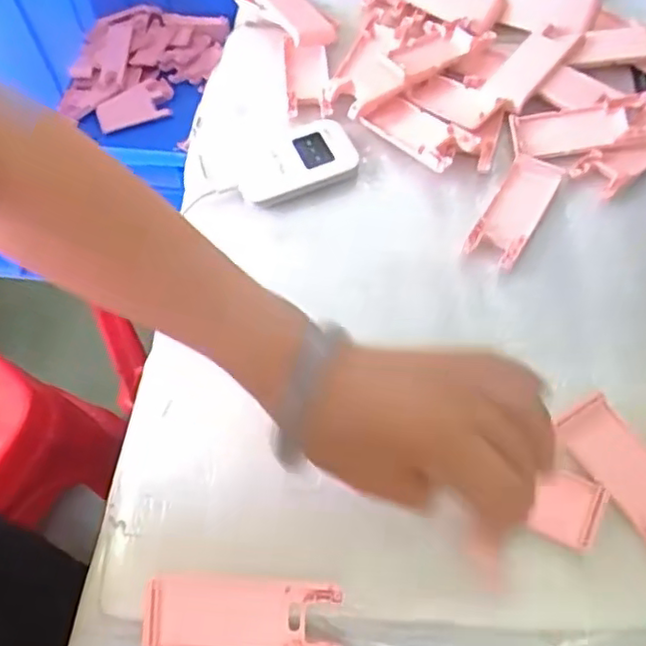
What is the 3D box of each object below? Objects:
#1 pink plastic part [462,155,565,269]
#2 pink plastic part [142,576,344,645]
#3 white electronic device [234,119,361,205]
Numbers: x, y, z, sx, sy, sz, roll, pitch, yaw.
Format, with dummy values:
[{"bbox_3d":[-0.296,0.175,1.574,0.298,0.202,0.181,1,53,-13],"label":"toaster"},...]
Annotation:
[{"bbox_3d":[0.143,-0.082,0.490,0.037,0.013,0.105,27,63,17],"label":"pink plastic part"},{"bbox_3d":[-0.043,0.156,0.347,0.103,0.012,0.038,3,73,0],"label":"pink plastic part"},{"bbox_3d":[-0.024,-0.131,0.520,0.094,0.015,0.060,-21,60,-10],"label":"white electronic device"}]

